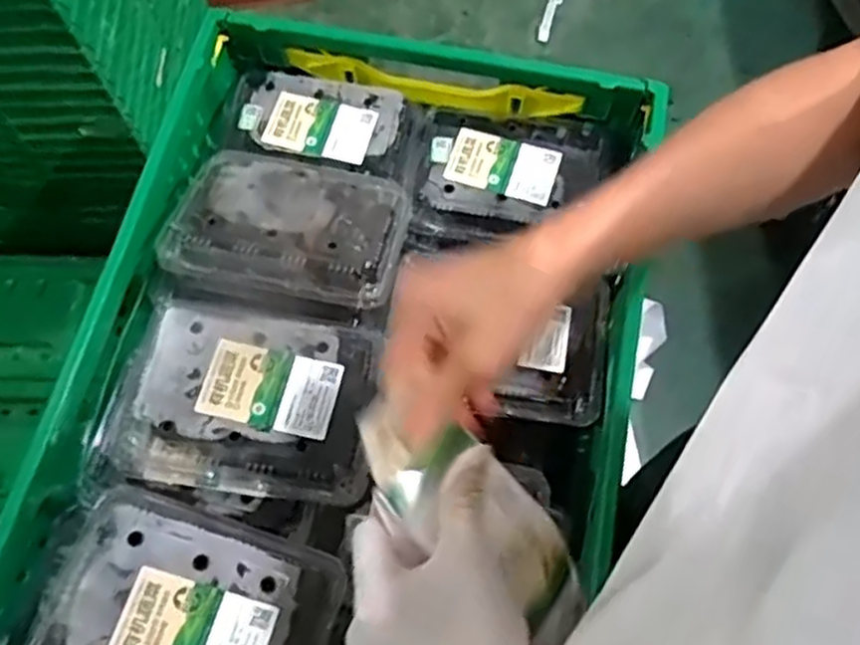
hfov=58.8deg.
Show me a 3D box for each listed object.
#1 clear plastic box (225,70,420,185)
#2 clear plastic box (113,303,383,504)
[{"bbox_3d":[-0.096,-0.161,0.656,0.158,0.055,0.108,10,68,3],"label":"clear plastic box"},{"bbox_3d":[-0.126,0.050,0.533,0.175,0.048,0.128,9,68,3],"label":"clear plastic box"}]

